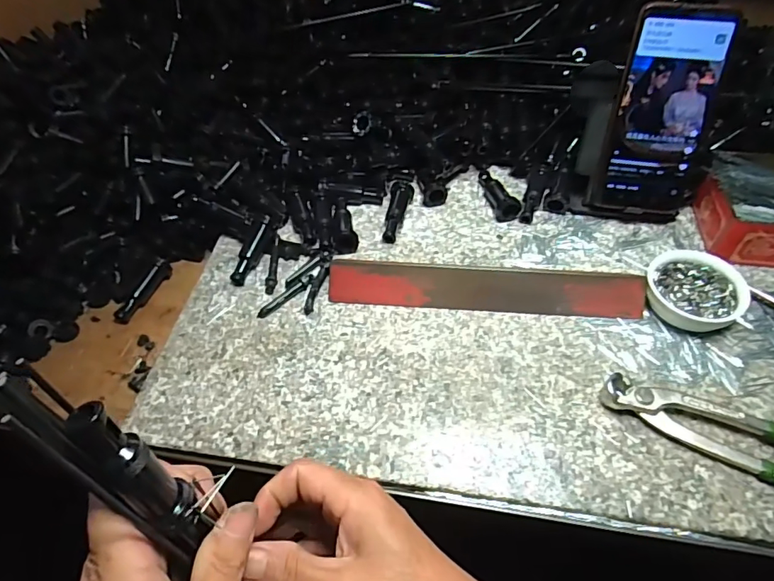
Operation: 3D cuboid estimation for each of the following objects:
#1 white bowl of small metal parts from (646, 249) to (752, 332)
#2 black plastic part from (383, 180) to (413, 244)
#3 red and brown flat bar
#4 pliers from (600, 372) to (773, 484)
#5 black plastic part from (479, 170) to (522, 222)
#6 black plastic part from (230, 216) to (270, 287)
[{"bbox_3d":[0.247,0.001,0.406,0.067,0.026,0.069,-2,51,2],"label":"white bowl of small metal parts"},{"bbox_3d":[0.010,-0.079,0.486,0.019,0.022,0.070,10,52,12],"label":"black plastic part"},{"bbox_3d":[0.082,-0.002,0.417,0.258,0.037,0.010,3,14,4],"label":"red and brown flat bar"},{"bbox_3d":[0.250,0.099,0.331,0.199,0.017,0.050,20,55,19],"label":"pliers"},{"bbox_3d":[0.108,-0.099,0.498,0.021,0.019,0.072,-16,52,-9],"label":"black plastic part"},{"bbox_3d":[-0.125,-0.038,0.453,0.013,0.012,0.069,15,74,15],"label":"black plastic part"}]

